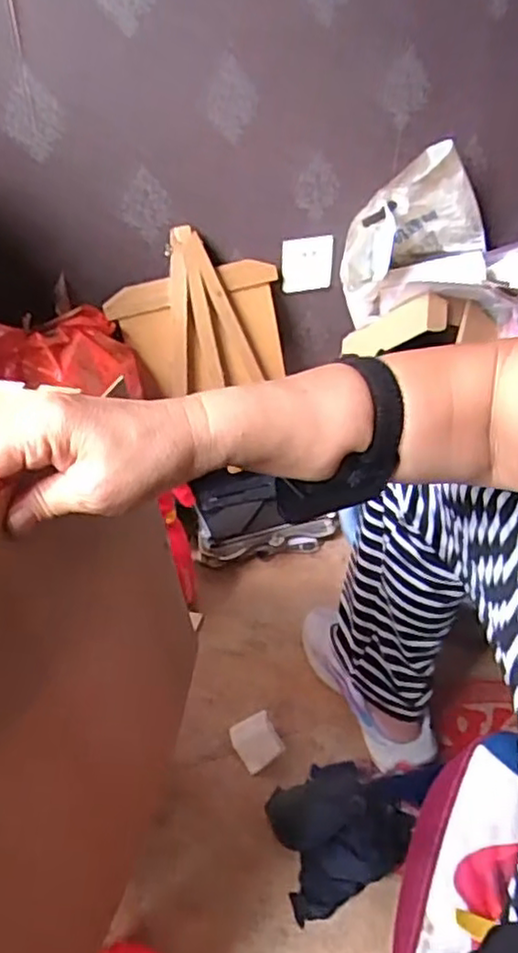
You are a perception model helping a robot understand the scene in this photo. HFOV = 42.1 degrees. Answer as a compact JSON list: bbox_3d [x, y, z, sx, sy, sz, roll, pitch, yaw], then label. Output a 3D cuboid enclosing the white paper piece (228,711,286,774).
[{"bbox_3d":[-0.004,0.323,0.826,0.059,0.013,0.063,-44,51,9],"label":"white paper piece"}]

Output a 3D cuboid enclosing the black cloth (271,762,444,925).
[{"bbox_3d":[0.112,0.382,0.749,0.189,0.066,0.139,-11,42,-12],"label":"black cloth"}]

